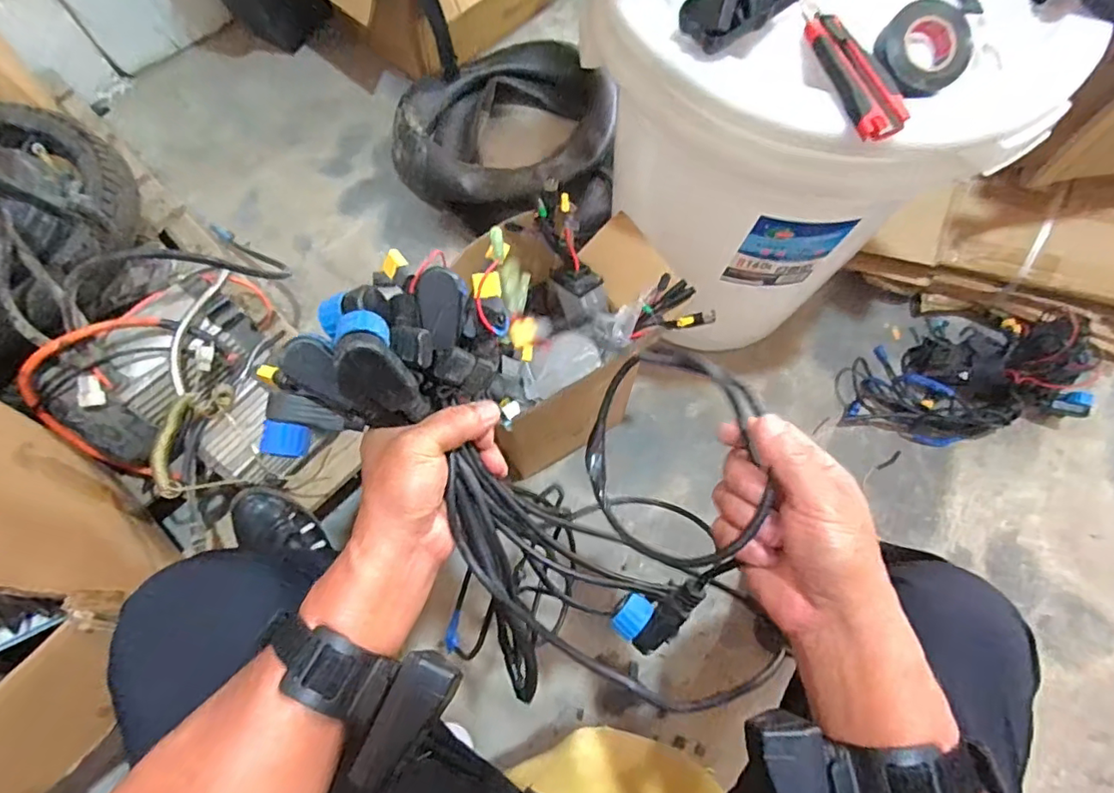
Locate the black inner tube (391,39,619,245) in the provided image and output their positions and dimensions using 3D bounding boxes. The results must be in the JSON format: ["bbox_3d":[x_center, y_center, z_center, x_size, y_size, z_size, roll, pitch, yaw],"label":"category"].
[{"bbox_3d":[-0.099,-0.511,1.071,0.409,0.104,0.388,0,70,0],"label":"black inner tube"}]

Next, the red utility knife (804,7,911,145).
[{"bbox_3d":[0.240,-0.262,0.447,0.034,0.018,0.131,-12,70,-5],"label":"red utility knife"}]

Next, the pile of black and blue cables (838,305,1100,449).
[{"bbox_3d":[0.643,-0.048,0.858,0.354,0.168,0.202,-11,70,-4],"label":"pile of black and blue cables"}]

